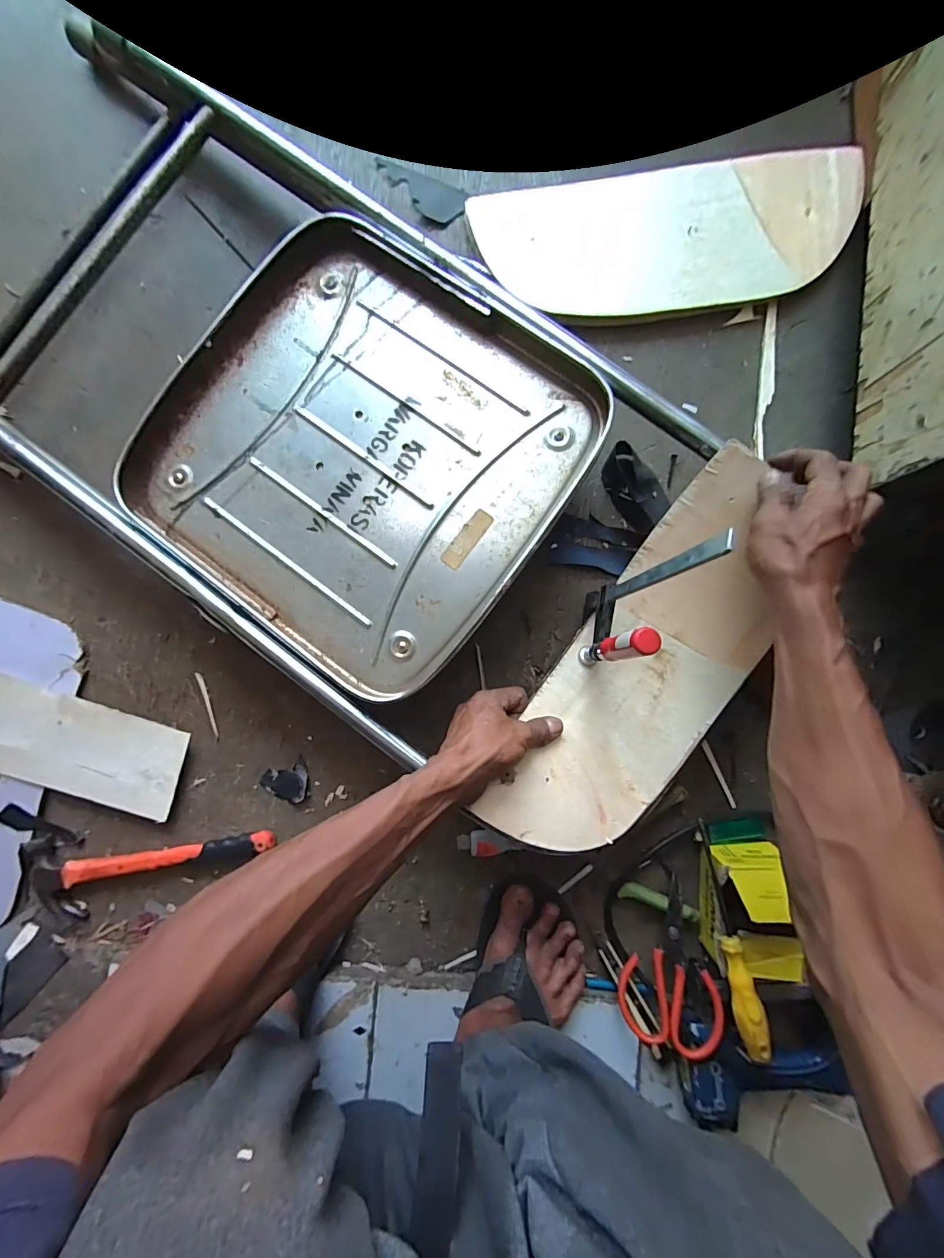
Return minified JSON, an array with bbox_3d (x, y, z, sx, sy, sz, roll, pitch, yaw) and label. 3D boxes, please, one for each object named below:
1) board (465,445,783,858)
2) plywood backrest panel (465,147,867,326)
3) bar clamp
[{"bbox_3d":[0.178,0.040,0.432,0.154,0.077,0.392,32,88,1],"label":"board"},{"bbox_3d":[0.218,-0.437,0.503,0.416,0.027,0.167,-5,89,0],"label":"plywood backrest panel"},{"bbox_3d":[0.130,-0.010,0.377,0.018,0.251,0.086,11,90,0],"label":"bar clamp"}]

